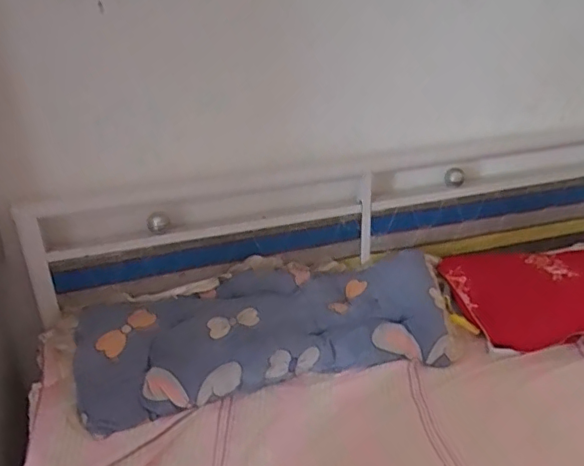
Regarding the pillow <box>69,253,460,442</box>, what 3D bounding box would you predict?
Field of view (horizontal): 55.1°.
[{"bbox_3d":[-0.048,0.235,1.386,0.956,0.122,0.369,-9,25,-12],"label":"pillow"}]

